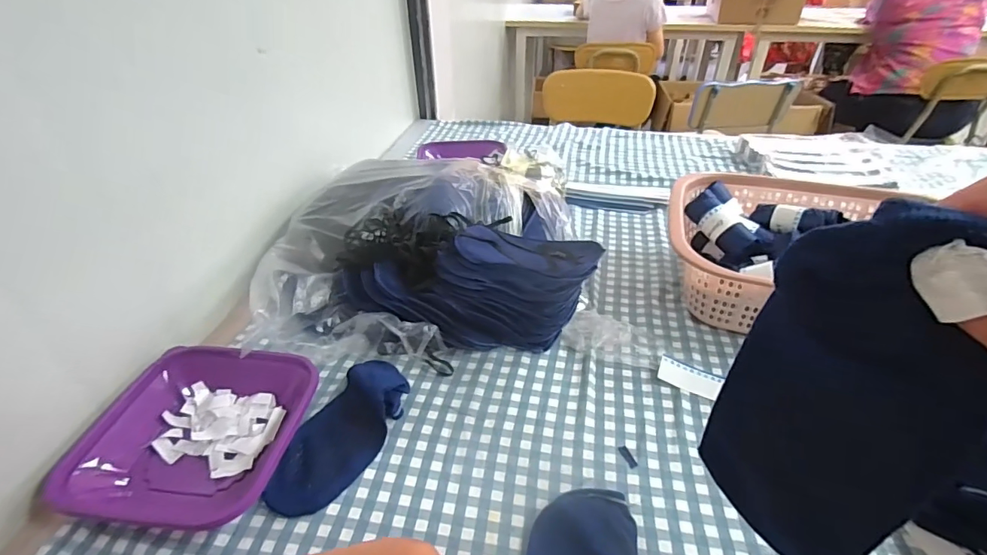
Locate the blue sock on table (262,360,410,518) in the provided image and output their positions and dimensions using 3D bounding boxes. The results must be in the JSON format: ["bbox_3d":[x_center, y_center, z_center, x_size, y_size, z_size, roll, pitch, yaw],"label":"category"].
[{"bbox_3d":[-0.152,0.145,0.462,0.084,0.044,0.160,18,41,24],"label":"blue sock on table"}]

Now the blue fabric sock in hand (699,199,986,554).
[{"bbox_3d":[0.149,0.060,0.210,0.083,0.204,0.015,27,48,37],"label":"blue fabric sock in hand"}]

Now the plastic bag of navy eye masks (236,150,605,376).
[{"bbox_3d":[-0.079,-0.043,0.641,0.380,0.118,0.333,-2,37,-1],"label":"plastic bag of navy eye masks"}]

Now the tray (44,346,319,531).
[{"bbox_3d":[-0.286,0.147,0.467,0.195,0.039,0.183,4,37,7],"label":"tray"}]

